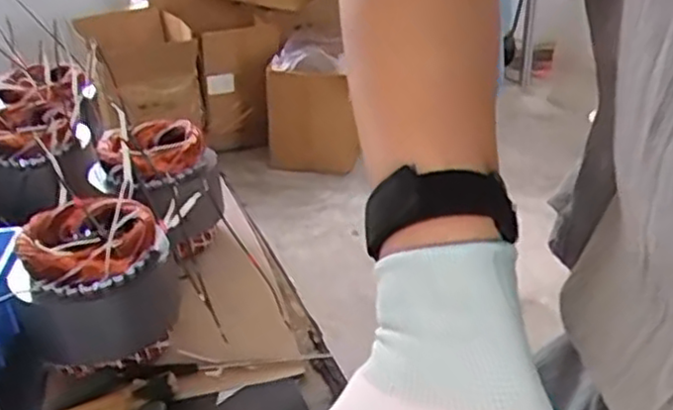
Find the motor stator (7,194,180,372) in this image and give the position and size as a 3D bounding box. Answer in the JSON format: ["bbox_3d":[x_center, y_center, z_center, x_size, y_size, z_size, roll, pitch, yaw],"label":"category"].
[{"bbox_3d":[-0.241,0.073,0.710,0.137,0.128,0.137,-13,30,-21],"label":"motor stator"}]

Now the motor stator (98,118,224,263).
[{"bbox_3d":[-0.215,-0.020,0.892,0.130,0.140,0.127,-13,30,-21],"label":"motor stator"}]

